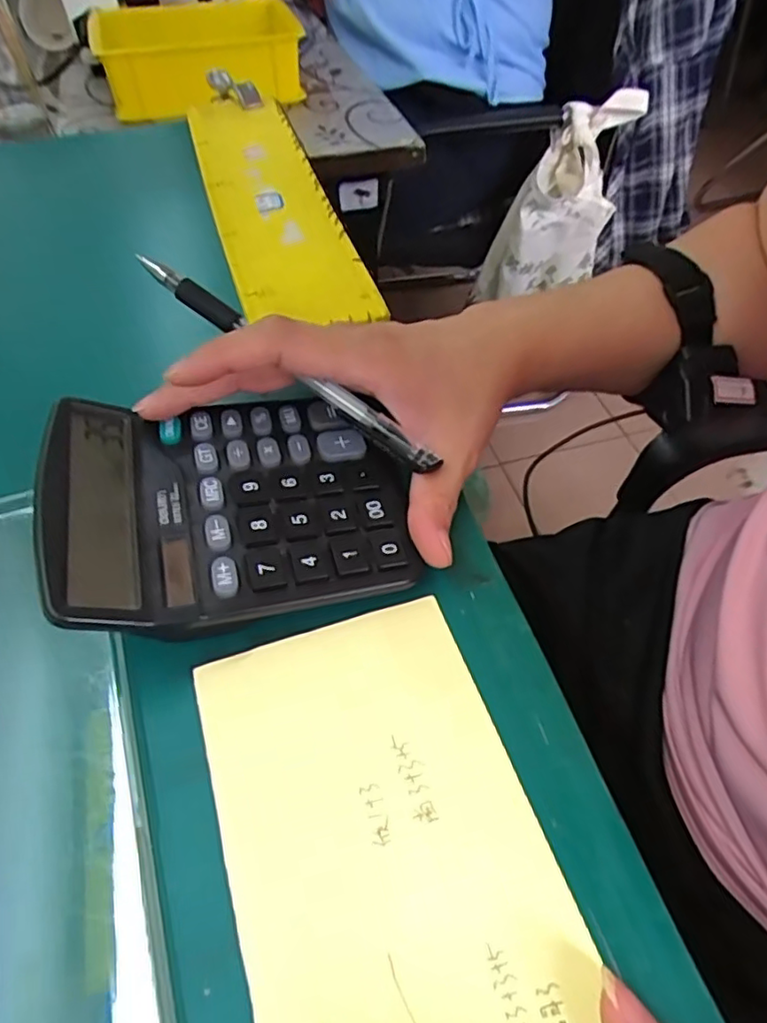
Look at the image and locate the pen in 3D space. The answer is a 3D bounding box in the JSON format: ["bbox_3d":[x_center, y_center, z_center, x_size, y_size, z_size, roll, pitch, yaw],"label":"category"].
[{"bbox_3d":[-0.043,-0.066,0.276,0.153,0.010,0.014,35,57,-1],"label":"pen"}]

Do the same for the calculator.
[{"bbox_3d":[-0.064,-0.010,0.264,0.139,0.032,0.117,-16,54,-13],"label":"calculator"}]

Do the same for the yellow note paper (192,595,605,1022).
[{"bbox_3d":[-0.002,0.105,0.213,0.100,0.004,0.147,-15,54,-12],"label":"yellow note paper"}]

